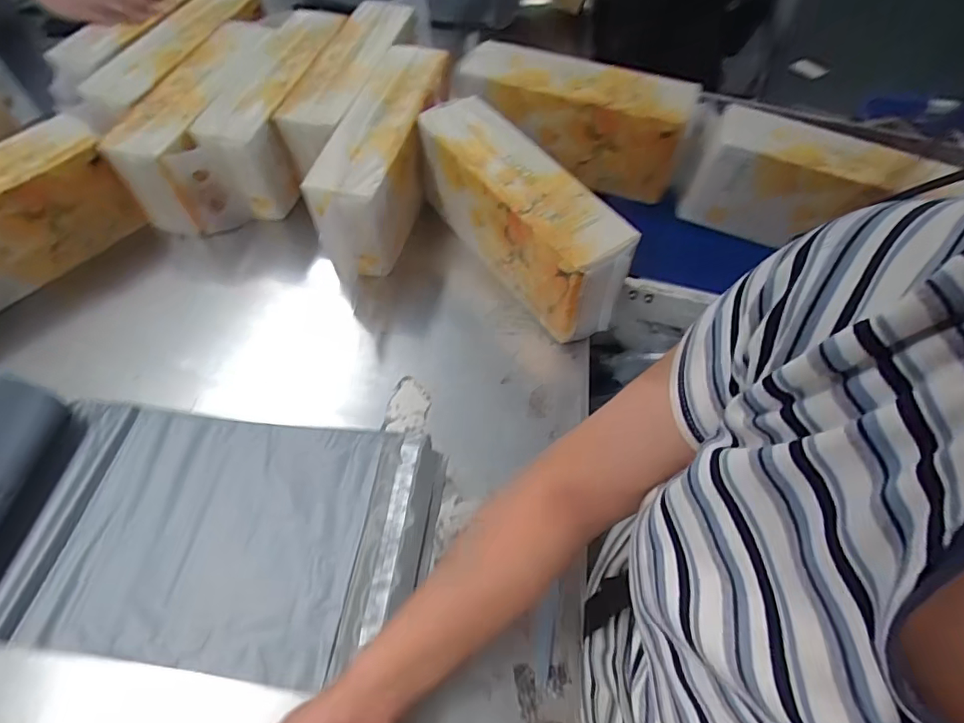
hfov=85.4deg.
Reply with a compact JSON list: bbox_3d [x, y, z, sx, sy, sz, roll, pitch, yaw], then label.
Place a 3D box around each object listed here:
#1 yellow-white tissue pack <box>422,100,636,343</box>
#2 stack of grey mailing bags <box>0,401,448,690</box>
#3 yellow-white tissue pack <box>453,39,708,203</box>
[{"bbox_3d":[0.050,-0.173,0.640,0.101,0.145,0.311,-31,63,-16],"label":"yellow-white tissue pack"},{"bbox_3d":[-0.240,0.162,0.502,0.376,0.023,0.227,5,59,4],"label":"stack of grey mailing bags"},{"bbox_3d":[0.124,-0.319,0.714,0.312,0.141,0.092,20,60,12],"label":"yellow-white tissue pack"}]

